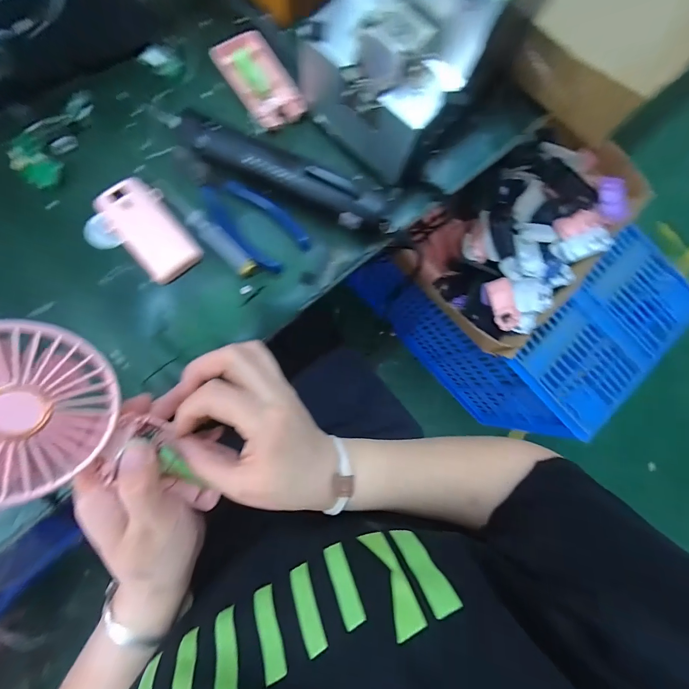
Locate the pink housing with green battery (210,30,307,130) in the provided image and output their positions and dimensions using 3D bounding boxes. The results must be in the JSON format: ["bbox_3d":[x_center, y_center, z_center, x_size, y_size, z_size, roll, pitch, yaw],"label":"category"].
[{"bbox_3d":[-0.084,-0.260,0.331,0.054,0.013,0.092,-34,88,-9],"label":"pink housing with green battery"}]

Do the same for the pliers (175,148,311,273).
[{"bbox_3d":[-0.101,-0.129,0.317,0.141,0.009,0.054,43,80,0],"label":"pliers"}]

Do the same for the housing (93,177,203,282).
[{"bbox_3d":[-0.174,-0.103,0.301,0.052,0.013,0.090,-40,89,-10],"label":"housing"}]

